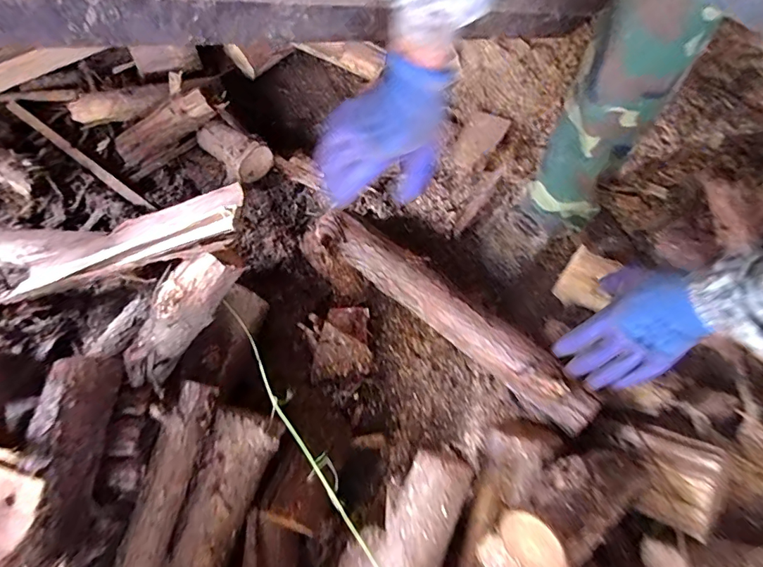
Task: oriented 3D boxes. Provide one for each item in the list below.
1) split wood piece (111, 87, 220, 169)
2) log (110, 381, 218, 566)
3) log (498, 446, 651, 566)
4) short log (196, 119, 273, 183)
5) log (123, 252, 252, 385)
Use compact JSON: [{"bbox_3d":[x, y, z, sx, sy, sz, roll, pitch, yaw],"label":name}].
[{"bbox_3d":[-0.433,-0.307,0.907,0.210,0.068,0.057,-28,71,11],"label":"split wood piece"},{"bbox_3d":[-0.297,0.369,0.537,0.061,0.058,0.504,10,70,3],"label":"log"},{"bbox_3d":[0.247,0.262,0.562,0.210,0.086,0.090,-20,69,-30],"label":"log"},{"bbox_3d":[-0.296,-0.270,0.913,0.144,0.076,0.085,40,74,13],"label":"short log"},{"bbox_3d":[-0.275,0.037,0.627,0.074,0.053,0.216,40,96,13],"label":"log"}]

